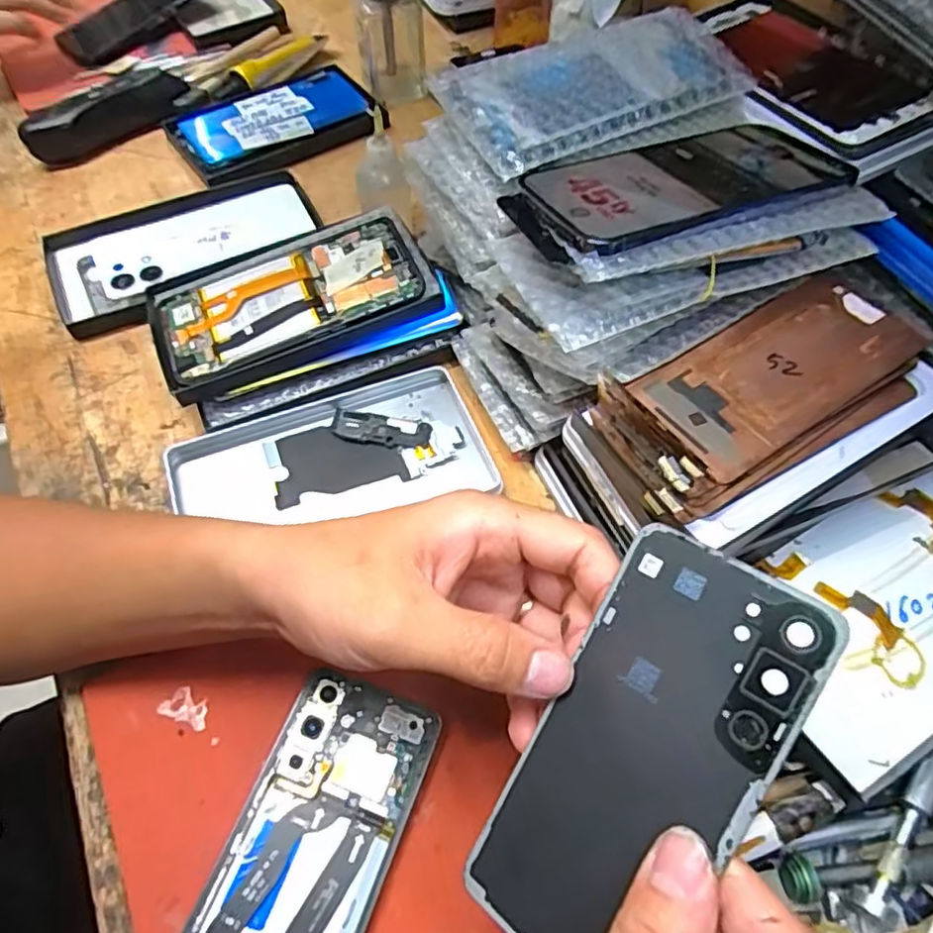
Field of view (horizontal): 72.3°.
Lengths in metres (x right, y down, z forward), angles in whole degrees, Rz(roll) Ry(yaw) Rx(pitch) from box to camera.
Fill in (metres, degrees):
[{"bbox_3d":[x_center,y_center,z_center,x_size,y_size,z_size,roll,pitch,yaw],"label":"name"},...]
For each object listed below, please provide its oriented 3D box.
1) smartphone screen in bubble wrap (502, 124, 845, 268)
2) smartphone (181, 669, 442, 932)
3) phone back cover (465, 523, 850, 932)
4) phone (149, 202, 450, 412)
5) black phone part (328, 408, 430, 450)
[{"bbox_3d":[0.103,-0.139,0.313,0.157,0.017,0.071,-21,61,-12],"label":"smartphone screen in bubble wrap"},{"bbox_3d":[-0.068,0.168,0.278,0.071,0.009,0.145,18,62,10],"label":"smartphone"},{"bbox_3d":[0.055,0.094,0.204,0.066,0.004,0.143,29,93,33],"label":"phone back cover"},{"bbox_3d":[-0.114,-0.112,0.413,0.174,0.018,0.097,-23,68,-5],"label":"phone"},{"bbox_3d":[-0.055,-0.023,0.407,0.063,0.007,0.022,11,61,6],"label":"black phone part"}]

